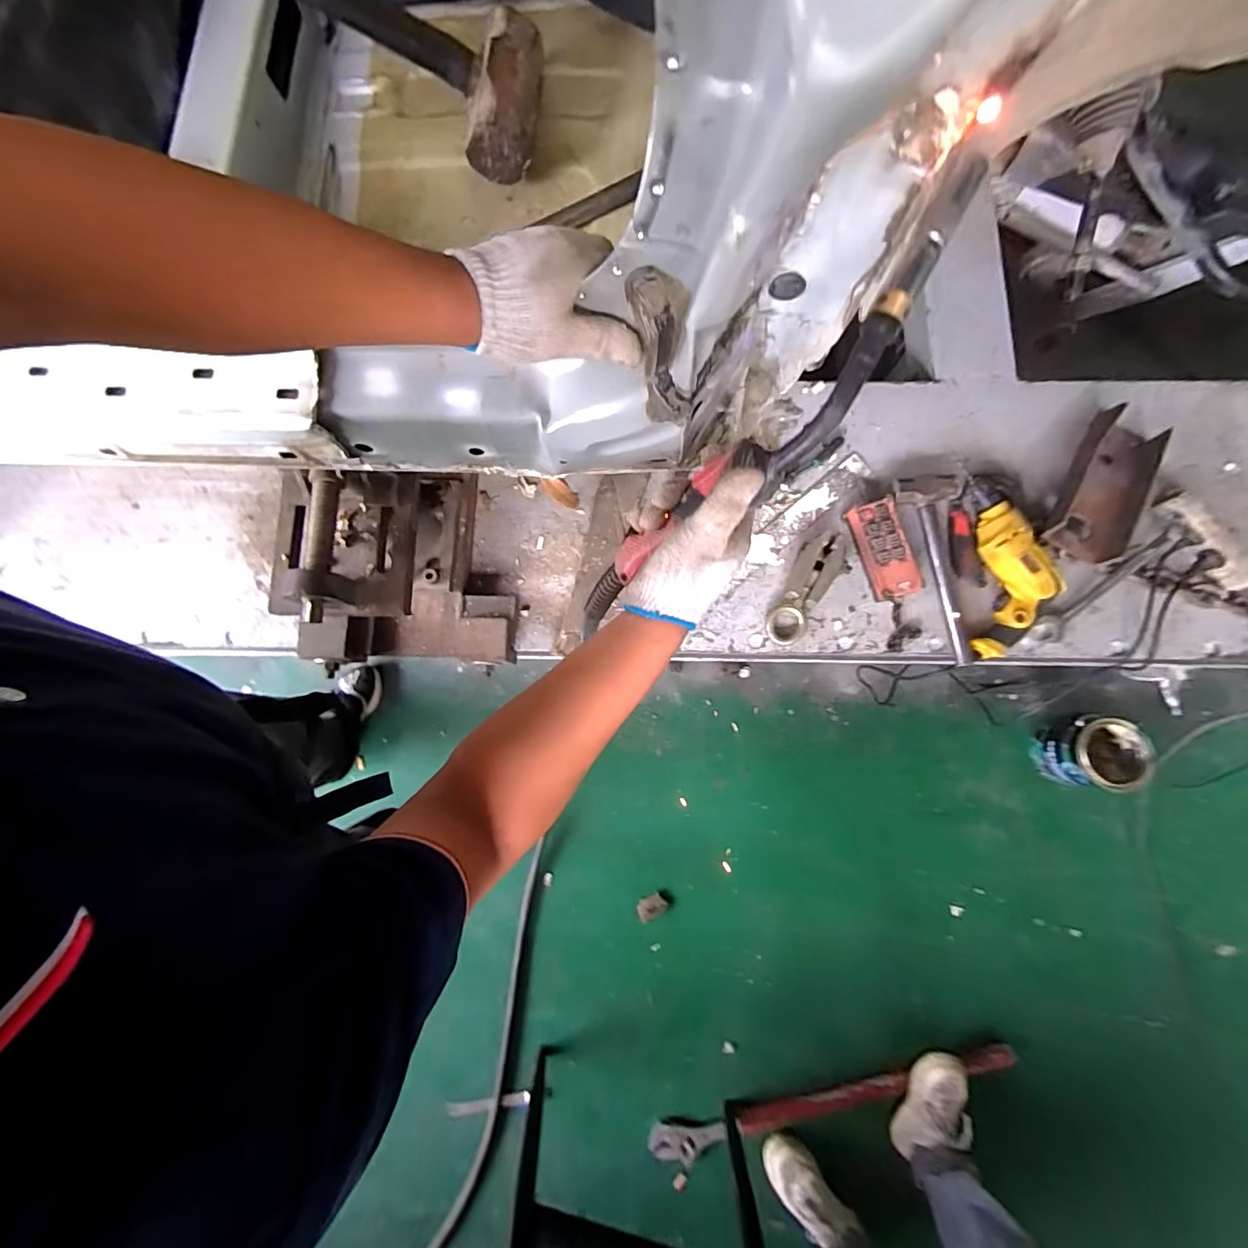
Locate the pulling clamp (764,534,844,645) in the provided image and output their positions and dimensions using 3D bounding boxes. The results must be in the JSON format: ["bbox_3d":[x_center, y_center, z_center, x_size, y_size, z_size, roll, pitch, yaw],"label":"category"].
[{"bbox_3d":[0.300,-0.058,0.865,0.073,0.044,0.198,27,81,5],"label":"pulling clamp"}]

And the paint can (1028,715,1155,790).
[{"bbox_3d":[1.131,0.311,1.287,0.177,0.145,0.170,0,80,1],"label":"paint can"}]

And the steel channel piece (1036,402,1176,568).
[{"bbox_3d":[0.803,-0.233,0.875,0.114,0.063,0.285,31,81,6],"label":"steel channel piece"}]

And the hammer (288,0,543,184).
[{"bbox_3d":[-0.374,-0.588,0.460,0.616,0.072,0.151,5,78,-25],"label":"hammer"}]

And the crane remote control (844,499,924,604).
[{"bbox_3d":[0.428,-0.121,0.876,0.082,0.044,0.161,-13,80,-2],"label":"crane remote control"}]

